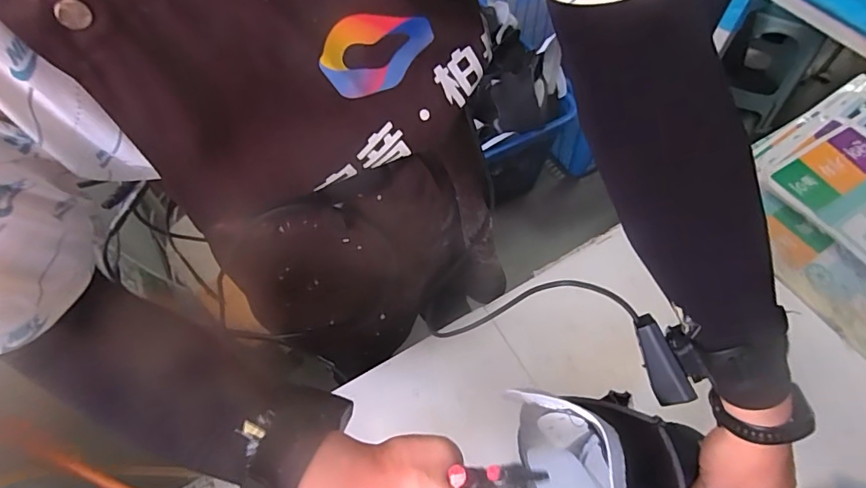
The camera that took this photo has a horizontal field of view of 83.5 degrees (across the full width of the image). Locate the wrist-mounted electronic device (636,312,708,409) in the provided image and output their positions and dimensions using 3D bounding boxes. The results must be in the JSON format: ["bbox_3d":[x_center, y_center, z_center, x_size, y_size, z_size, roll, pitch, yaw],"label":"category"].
[{"bbox_3d":[0.185,0.094,0.393,0.024,0.024,0.071,-21,86,-12],"label":"wrist-mounted electronic device"}]

